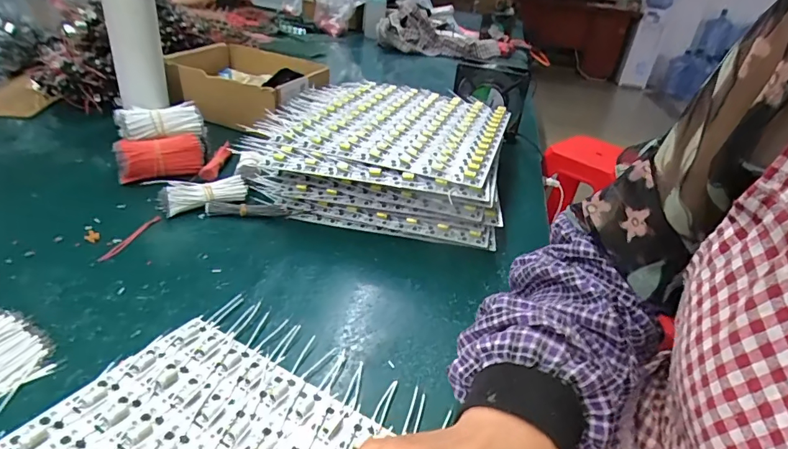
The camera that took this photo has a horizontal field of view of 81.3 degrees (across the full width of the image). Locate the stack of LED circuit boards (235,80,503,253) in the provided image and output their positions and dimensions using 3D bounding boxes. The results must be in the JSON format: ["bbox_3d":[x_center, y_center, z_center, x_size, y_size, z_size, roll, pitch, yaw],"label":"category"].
[{"bbox_3d":[-0.009,-0.100,0.616,0.301,0.093,0.302,10,29,7],"label":"stack of LED circuit boards"}]

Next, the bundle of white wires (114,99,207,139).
[{"bbox_3d":[-0.286,-0.128,0.564,0.094,0.027,0.042,-14,35,-31],"label":"bundle of white wires"}]

